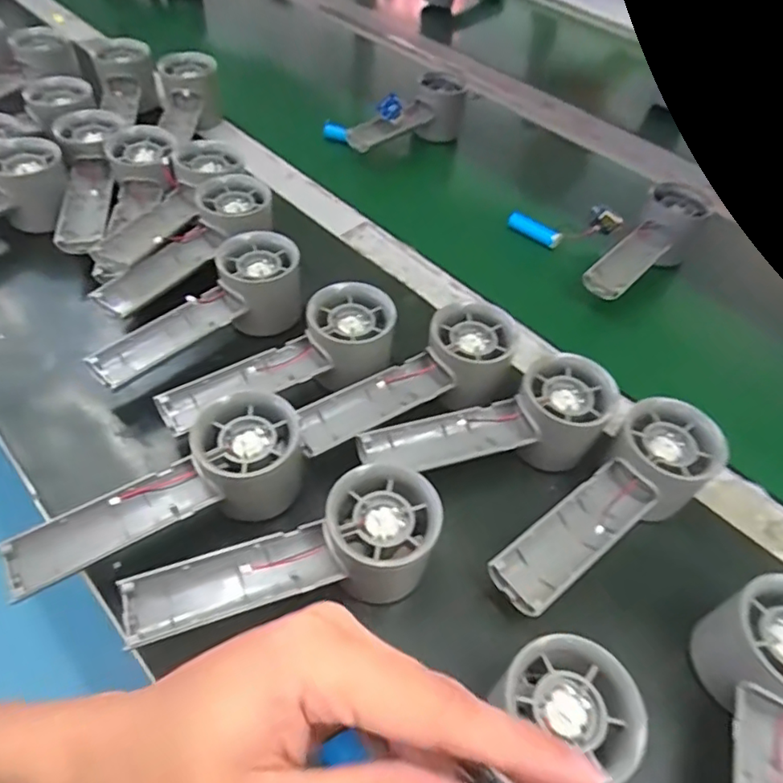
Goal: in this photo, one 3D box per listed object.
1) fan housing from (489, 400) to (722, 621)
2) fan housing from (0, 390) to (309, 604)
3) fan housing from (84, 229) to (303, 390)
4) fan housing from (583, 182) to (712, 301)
[{"bbox_3d":[0.121,0.066,0.324,0.149,0.057,0.054,-30,60,-27],"label":"fan housing"},{"bbox_3d":[-0.125,0.055,0.312,0.157,0.051,0.050,-21,56,-22],"label":"fan housing"},{"bbox_3d":[-0.136,-0.056,0.405,0.156,0.055,0.056,-30,60,-27],"label":"fan housing"},{"bbox_3d":[0.223,-0.127,0.503,0.051,0.049,0.154,36,56,21],"label":"fan housing"}]

